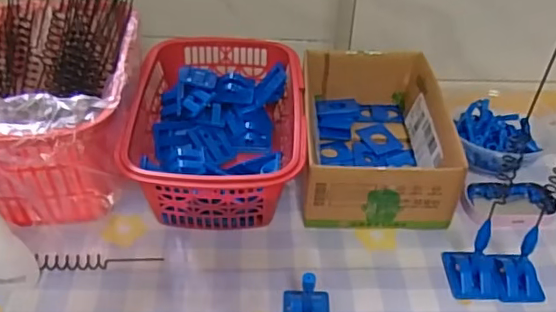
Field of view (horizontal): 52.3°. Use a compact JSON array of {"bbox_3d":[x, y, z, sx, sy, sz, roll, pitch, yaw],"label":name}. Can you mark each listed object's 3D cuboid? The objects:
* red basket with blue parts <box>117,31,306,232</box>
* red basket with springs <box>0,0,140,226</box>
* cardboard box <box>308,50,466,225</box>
[{"bbox_3d":[-0.052,-0.026,0.522,0.142,0.077,0.201,1,40,-2],"label":"red basket with blue parts"},{"bbox_3d":[-0.202,-0.049,0.509,0.148,0.123,0.240,0,40,-3],"label":"red basket with springs"},{"bbox_3d":[0.086,-0.020,0.527,0.122,0.070,0.184,2,40,-1],"label":"cardboard box"}]

